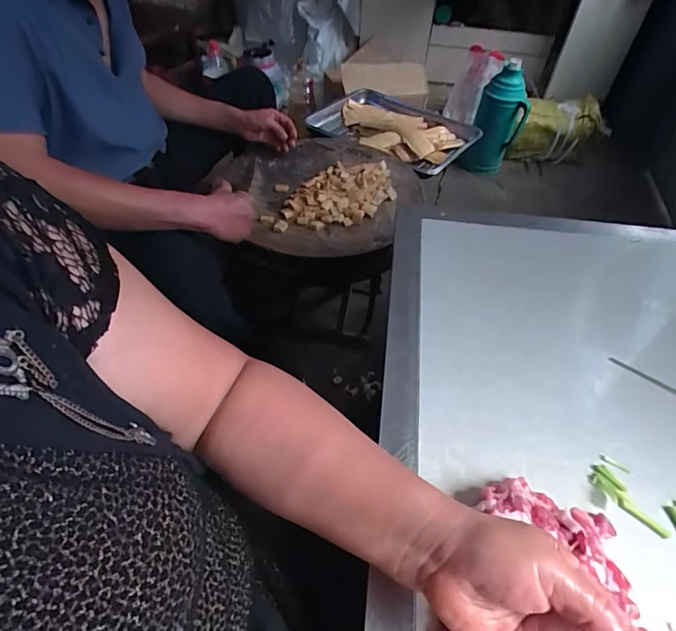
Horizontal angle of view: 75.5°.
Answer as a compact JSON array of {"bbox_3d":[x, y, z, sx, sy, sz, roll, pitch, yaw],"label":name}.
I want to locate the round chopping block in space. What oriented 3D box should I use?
[{"bbox_3d":[-0.029,-0.273,0.947,0.388,0.053,0.420,1,49,-2],"label":"round chopping block"}]

